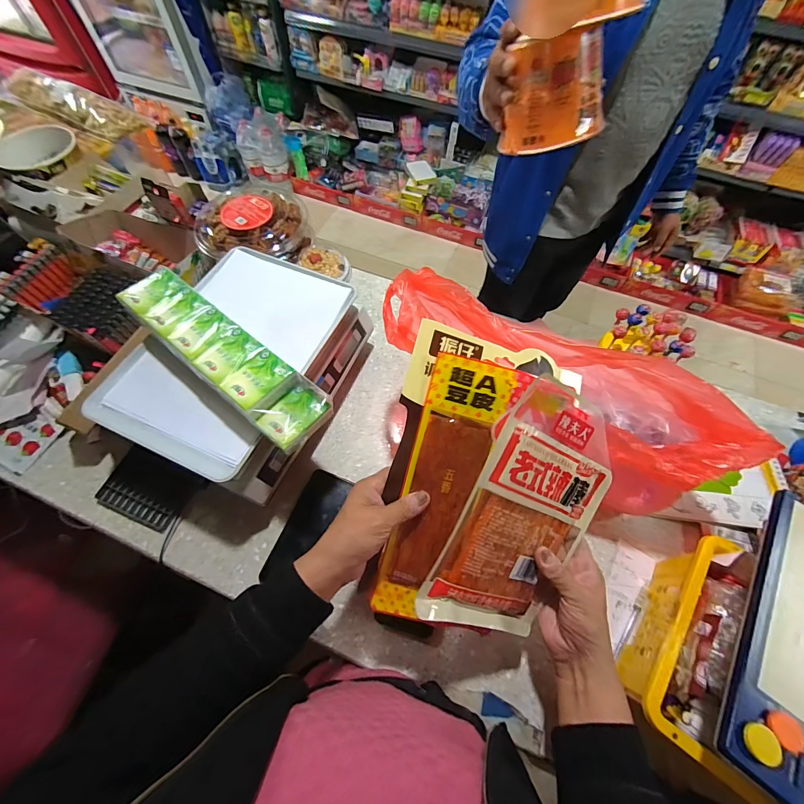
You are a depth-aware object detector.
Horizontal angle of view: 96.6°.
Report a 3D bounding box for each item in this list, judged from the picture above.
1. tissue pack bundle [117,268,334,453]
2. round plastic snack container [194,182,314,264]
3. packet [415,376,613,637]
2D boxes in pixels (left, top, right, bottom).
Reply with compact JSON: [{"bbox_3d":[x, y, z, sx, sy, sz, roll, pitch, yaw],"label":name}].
[{"bbox_3d":[-0.227,-0.062,0.451,0.318,0.047,0.078,36,68,16],"label":"tissue pack bundle"},{"bbox_3d":[-0.284,-0.320,0.666,0.203,0.074,0.173,21,65,9],"label":"round plastic snack container"},{"bbox_3d":[0.126,0.111,0.359,0.153,0.016,0.249,25,91,-25],"label":"packet"}]

